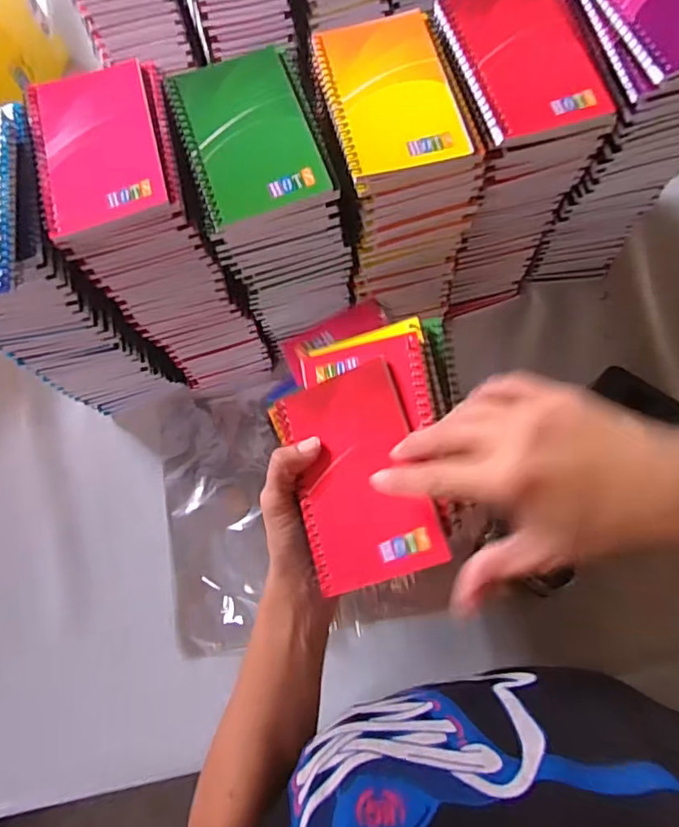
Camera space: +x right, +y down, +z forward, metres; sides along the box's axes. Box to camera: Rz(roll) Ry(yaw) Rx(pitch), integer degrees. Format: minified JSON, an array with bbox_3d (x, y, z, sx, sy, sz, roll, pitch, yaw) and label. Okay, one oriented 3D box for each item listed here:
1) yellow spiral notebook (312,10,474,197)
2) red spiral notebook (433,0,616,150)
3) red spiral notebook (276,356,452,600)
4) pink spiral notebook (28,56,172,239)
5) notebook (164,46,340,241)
[{"bbox_3d":[0.034,-0.226,0.390,0.084,0.007,0.129,-14,75,-3],"label":"yellow spiral notebook"},{"bbox_3d":[0.127,-0.255,0.398,0.091,0.013,0.136,-14,74,-1],"label":"red spiral notebook"},{"bbox_3d":[0.011,0.037,0.350,0.079,0.006,0.131,-23,71,18],"label":"red spiral notebook"},{"bbox_3d":[-0.168,-0.185,0.385,0.082,0.009,0.126,-16,74,-2],"label":"pink spiral notebook"},{"bbox_3d":[-0.064,-0.193,0.389,0.087,0.017,0.128,-17,75,-2],"label":"notebook"}]

